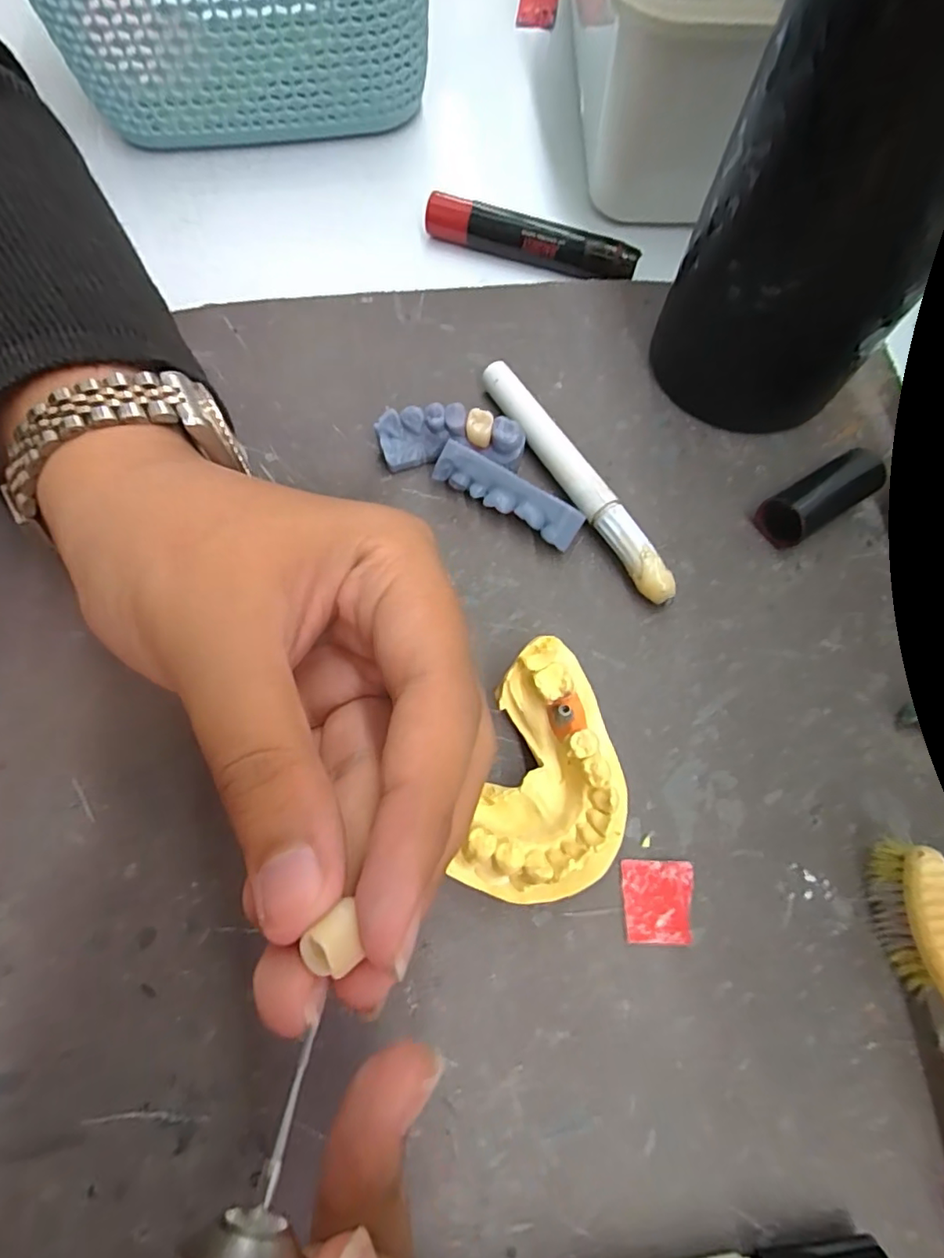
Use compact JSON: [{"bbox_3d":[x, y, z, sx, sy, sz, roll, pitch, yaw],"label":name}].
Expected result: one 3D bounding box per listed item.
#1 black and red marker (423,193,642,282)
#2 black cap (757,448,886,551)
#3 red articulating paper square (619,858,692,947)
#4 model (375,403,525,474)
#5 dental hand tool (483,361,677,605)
[{"bbox_3d":[0.023,-0.160,0.227,0.088,0.013,0.013,18,71,5],"label":"black and red marker"},{"bbox_3d":[0.118,-0.044,0.186,0.041,0.018,0.016,-30,74,-12],"label":"black cap"},{"bbox_3d":[0.051,0.074,0.149,0.019,0.004,0.021,1,70,0],"label":"red articulating paper square"},{"bbox_3d":[-0.007,-0.066,0.191,0.050,0.014,0.015,5,70,0],"label":"model"},{"bbox_3d":[0.034,-0.052,0.190,0.011,0.014,0.104,-29,73,-11],"label":"dental hand tool"}]

